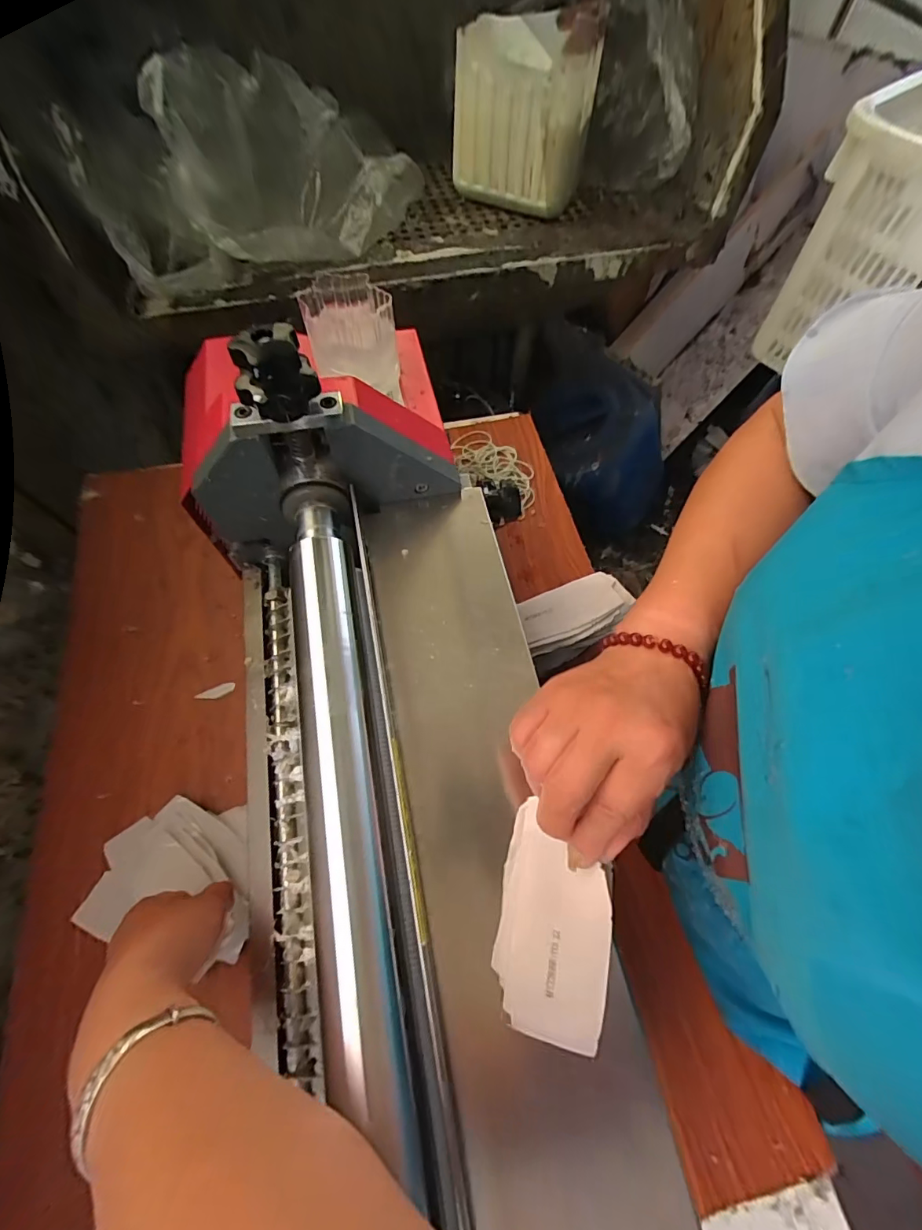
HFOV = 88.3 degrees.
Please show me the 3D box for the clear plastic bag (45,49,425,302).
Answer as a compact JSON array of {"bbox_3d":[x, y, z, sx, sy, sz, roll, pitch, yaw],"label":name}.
[{"bbox_3d":[-0.296,-0.641,0.673,0.444,0.183,0.269,-22,66,-13],"label":"clear plastic bag"}]

